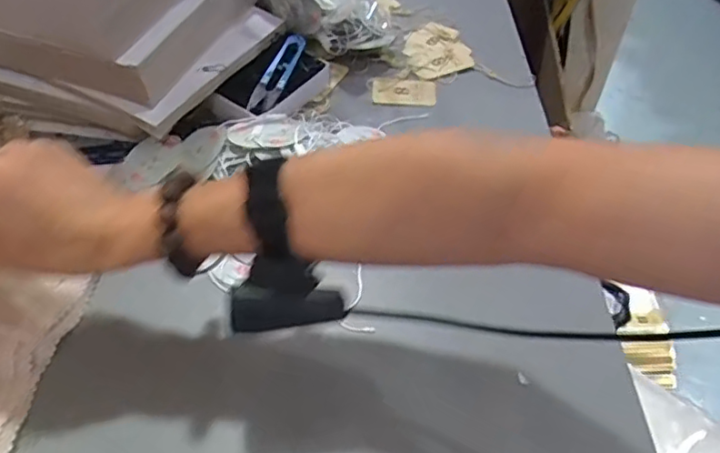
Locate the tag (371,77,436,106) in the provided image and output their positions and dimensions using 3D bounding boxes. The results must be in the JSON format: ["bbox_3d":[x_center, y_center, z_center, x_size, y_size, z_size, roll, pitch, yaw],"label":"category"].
[{"bbox_3d":[0.045,-0.138,0.632,0.064,0.004,0.041,3,55,3],"label":"tag"}]

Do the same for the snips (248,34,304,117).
[{"bbox_3d":[-0.081,-0.145,0.595,0.029,0.015,0.100,16,62,9],"label":"snips"}]

